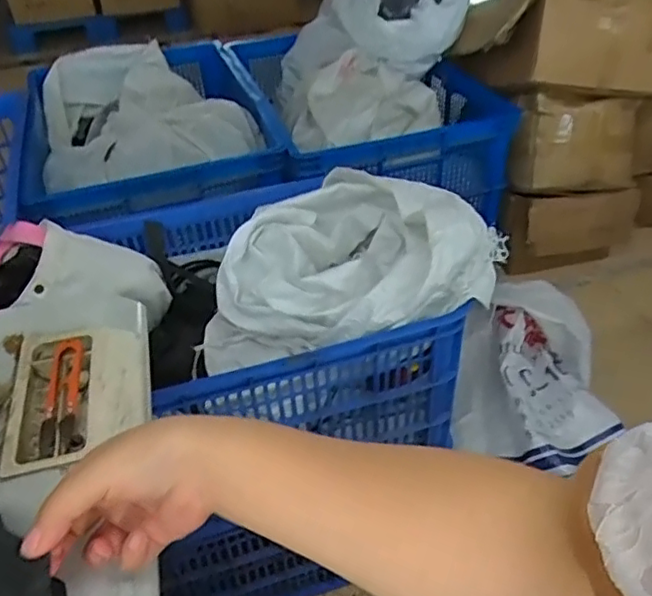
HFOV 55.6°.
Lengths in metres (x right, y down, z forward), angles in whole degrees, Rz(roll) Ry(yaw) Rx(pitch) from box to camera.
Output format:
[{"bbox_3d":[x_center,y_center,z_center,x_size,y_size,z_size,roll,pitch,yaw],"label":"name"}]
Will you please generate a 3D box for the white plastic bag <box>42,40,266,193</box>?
[{"bbox_3d":[-0.467,-0.455,1.555,0.478,0.167,0.592,-16,42,-15],"label":"white plastic bag"}]

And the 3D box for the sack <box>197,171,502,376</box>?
[{"bbox_3d":[0.031,-0.053,0.862,0.393,0.176,0.265,-3,40,0],"label":"sack"}]

